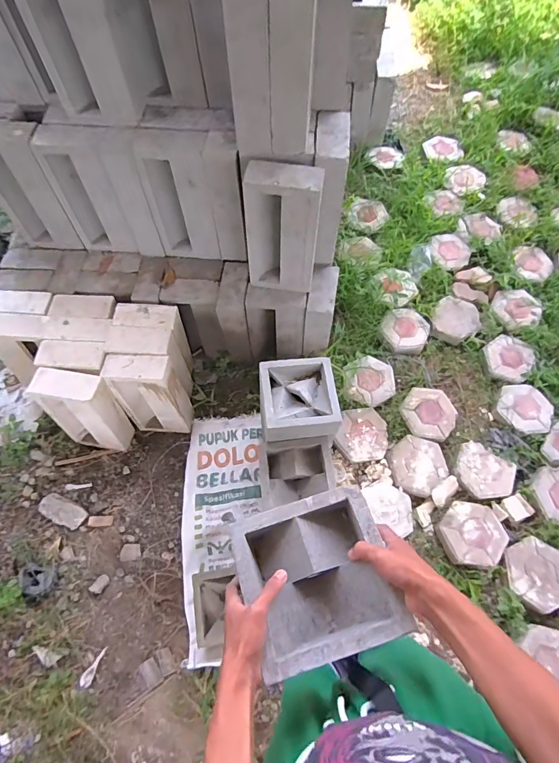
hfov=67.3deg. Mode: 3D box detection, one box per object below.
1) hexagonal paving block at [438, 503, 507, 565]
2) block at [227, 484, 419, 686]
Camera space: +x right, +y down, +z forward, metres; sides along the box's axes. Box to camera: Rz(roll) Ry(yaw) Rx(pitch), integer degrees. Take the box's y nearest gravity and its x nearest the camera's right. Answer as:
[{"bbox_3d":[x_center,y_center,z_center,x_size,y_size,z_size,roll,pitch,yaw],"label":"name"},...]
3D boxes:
[{"bbox_3d":[0.634,0.501,1.380,0.202,0.044,0.187,3,65,3],"label":"hexagonal paving block"},{"bbox_3d":[0.047,0.262,0.576,0.190,0.088,0.189,-17,71,-6],"label":"block"}]

